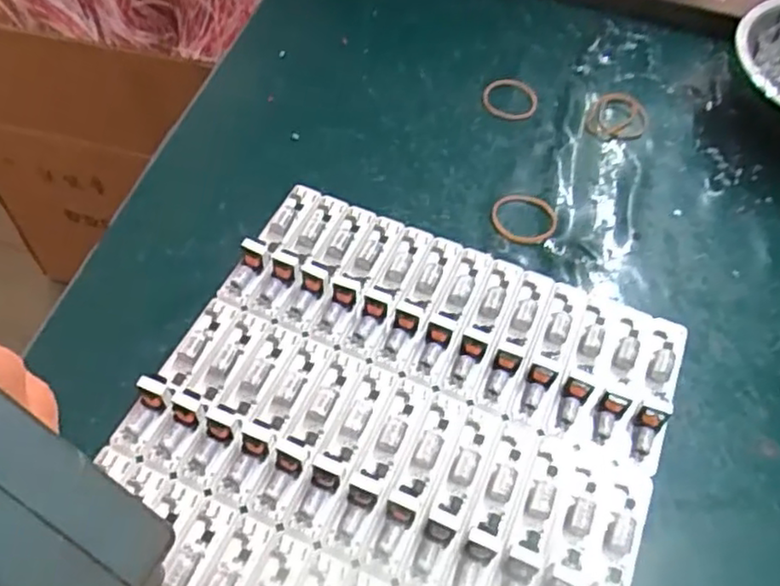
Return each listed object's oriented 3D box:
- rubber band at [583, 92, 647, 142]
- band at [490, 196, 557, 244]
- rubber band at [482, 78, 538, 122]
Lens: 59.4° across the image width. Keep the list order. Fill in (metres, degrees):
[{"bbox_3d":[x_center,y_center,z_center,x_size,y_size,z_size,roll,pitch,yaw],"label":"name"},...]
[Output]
[{"bbox_3d":[0.128,-0.098,0.382,0.031,0.004,0.044,30,59,16],"label":"rubber band"},{"bbox_3d":[0.065,-0.037,0.332,0.031,0.004,0.030,2,55,-2],"label":"band"},{"bbox_3d":[0.067,-0.109,0.384,0.032,0.006,0.032,2,55,-2],"label":"rubber band"}]

